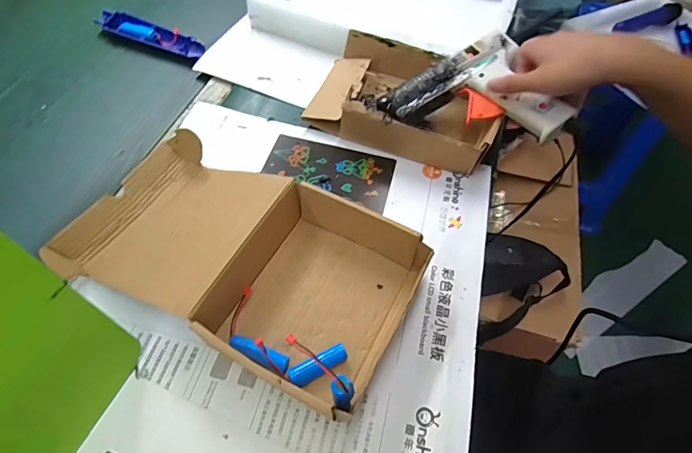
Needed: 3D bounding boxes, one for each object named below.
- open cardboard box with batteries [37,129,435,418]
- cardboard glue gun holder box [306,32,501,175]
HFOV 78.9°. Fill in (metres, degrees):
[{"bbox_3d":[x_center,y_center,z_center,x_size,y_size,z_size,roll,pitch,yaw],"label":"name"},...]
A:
[{"bbox_3d":[-0.094,0.022,0.385,0.309,0.048,0.181,24,59,11],"label":"open cardboard box with batteries"},{"bbox_3d":[0.073,-0.159,0.522,0.214,0.059,0.152,20,58,8],"label":"cardboard glue gun holder box"}]

